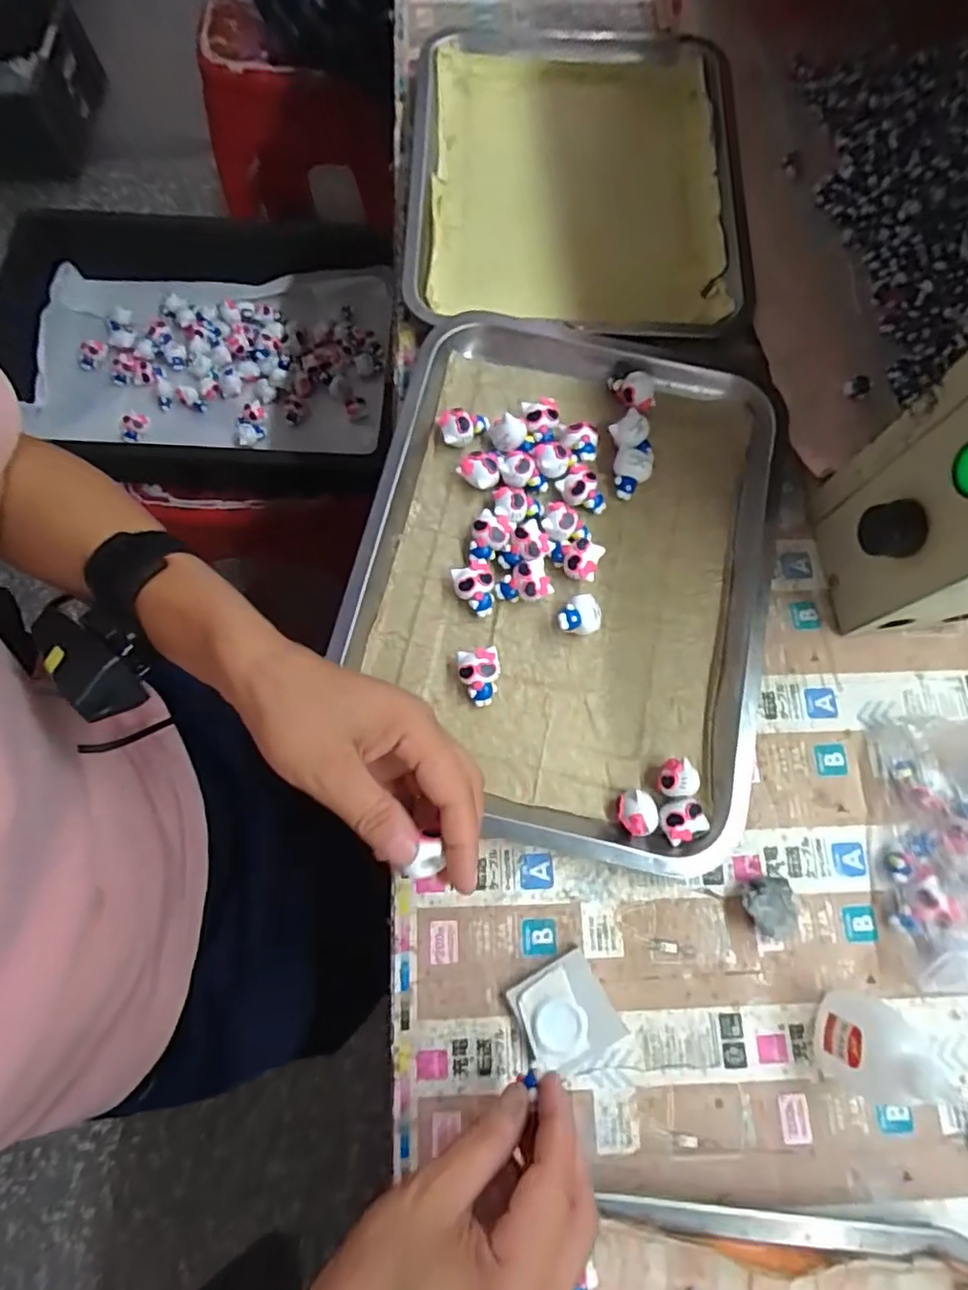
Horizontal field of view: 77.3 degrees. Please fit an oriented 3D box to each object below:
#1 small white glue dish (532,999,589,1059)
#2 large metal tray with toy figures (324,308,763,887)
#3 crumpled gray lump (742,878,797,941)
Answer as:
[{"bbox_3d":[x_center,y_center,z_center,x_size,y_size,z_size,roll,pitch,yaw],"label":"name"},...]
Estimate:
[{"bbox_3d":[0.041,0.208,0.331,0.029,0.011,0.028,0,76,-1],"label":"small white glue dish"},{"bbox_3d":[0.054,-0.052,0.401,0.257,0.024,0.348,13,76,3],"label":"large metal tray with toy figures"},{"bbox_3d":[0.165,0.154,0.354,0.028,0.020,0.032,-3,76,-1],"label":"crumpled gray lump"}]

